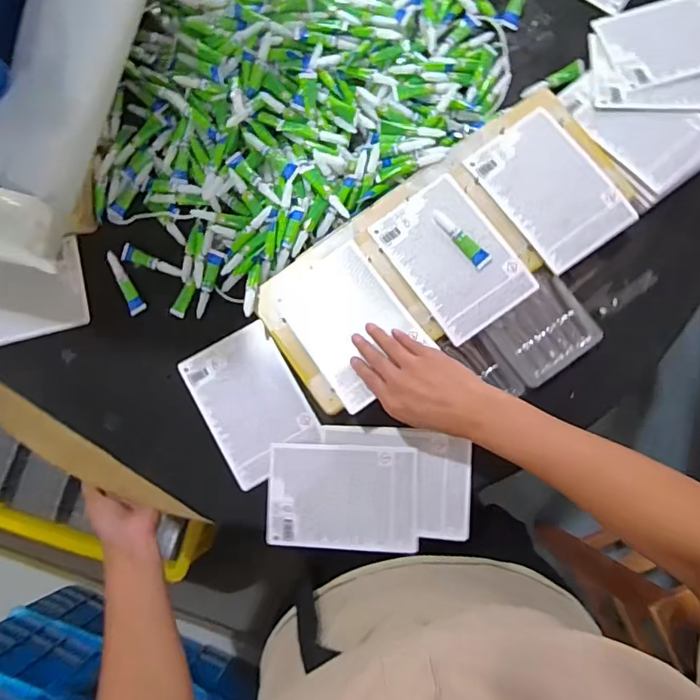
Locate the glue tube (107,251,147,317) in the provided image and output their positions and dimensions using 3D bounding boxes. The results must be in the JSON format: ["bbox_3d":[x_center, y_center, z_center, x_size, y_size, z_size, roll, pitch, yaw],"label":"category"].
[{"bbox_3d":[-0.279,-0.082,0.617,0.021,0.010,0.084,-31,82,-1],"label":"glue tube"}]

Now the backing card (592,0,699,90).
[{"bbox_3d":[0.397,-0.378,0.607,0.160,0.009,0.114,-14,75,6],"label":"backing card"}]

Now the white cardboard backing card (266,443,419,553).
[{"bbox_3d":[-0.009,0.167,0.569,0.168,0.006,0.114,0,87,7],"label":"white cardboard backing card"}]

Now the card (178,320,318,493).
[{"bbox_3d":[-0.116,0.061,0.591,0.114,0.006,0.165,-29,82,-1],"label":"card"}]

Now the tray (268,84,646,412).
[{"bbox_3d":[0.109,-0.112,0.558,0.421,0.030,0.180,-32,82,-1],"label":"tray"}]

